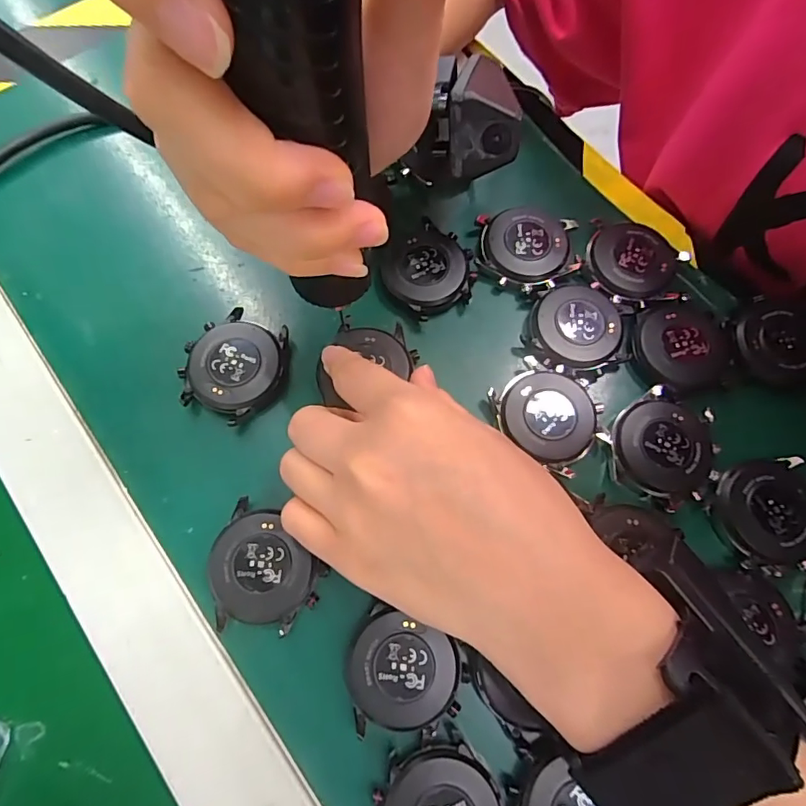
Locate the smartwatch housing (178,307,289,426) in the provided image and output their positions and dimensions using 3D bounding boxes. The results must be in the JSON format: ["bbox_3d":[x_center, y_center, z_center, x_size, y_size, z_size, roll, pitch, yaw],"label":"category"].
[{"bbox_3d":[-0.078,-0.017,0.237,0.048,0.012,0.049,1,72,-2],"label":"smartwatch housing"}]

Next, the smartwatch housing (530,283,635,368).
[{"bbox_3d":[0.087,-0.039,0.245,0.047,0.009,0.045,1,72,-2],"label":"smartwatch housing"}]

